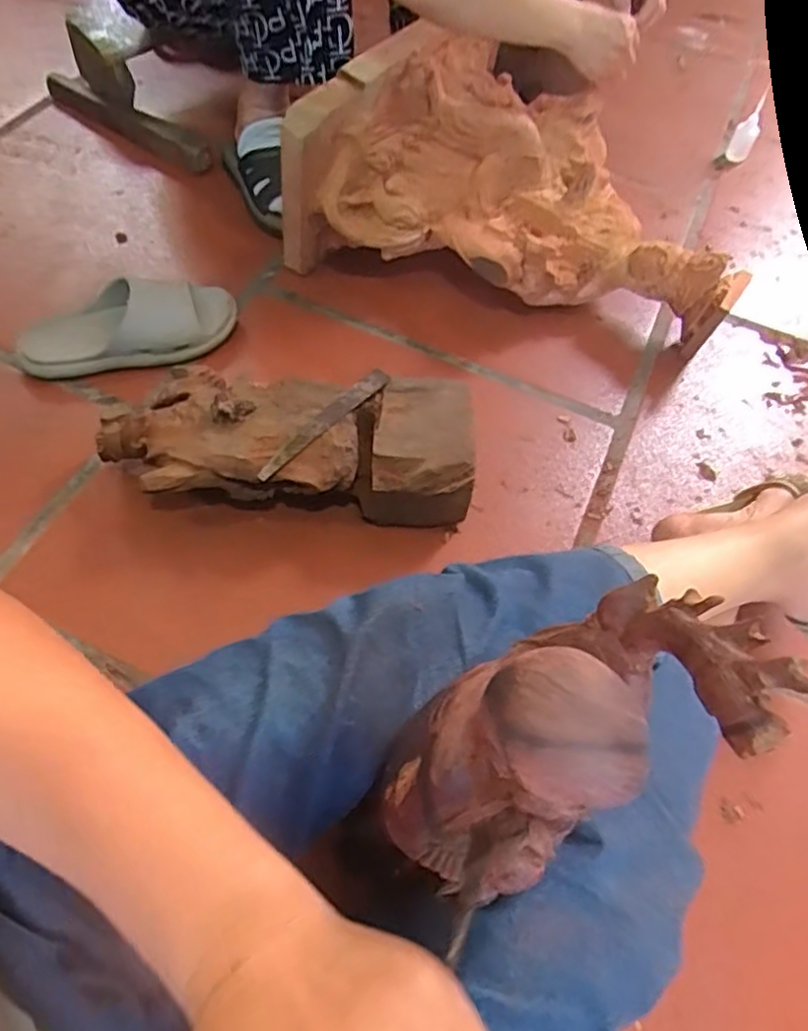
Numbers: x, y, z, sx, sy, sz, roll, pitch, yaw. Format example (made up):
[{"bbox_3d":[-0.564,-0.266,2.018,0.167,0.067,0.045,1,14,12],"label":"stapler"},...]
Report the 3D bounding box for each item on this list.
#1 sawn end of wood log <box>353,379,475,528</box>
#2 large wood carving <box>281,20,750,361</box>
[{"bbox_3d":[0.010,-0.059,0.691,0.118,0.100,0.134,0,60,-4],"label":"sawn end of wood log"},{"bbox_3d":[0.154,-0.433,0.839,0.560,0.192,0.293,17,59,5],"label":"large wood carving"}]

